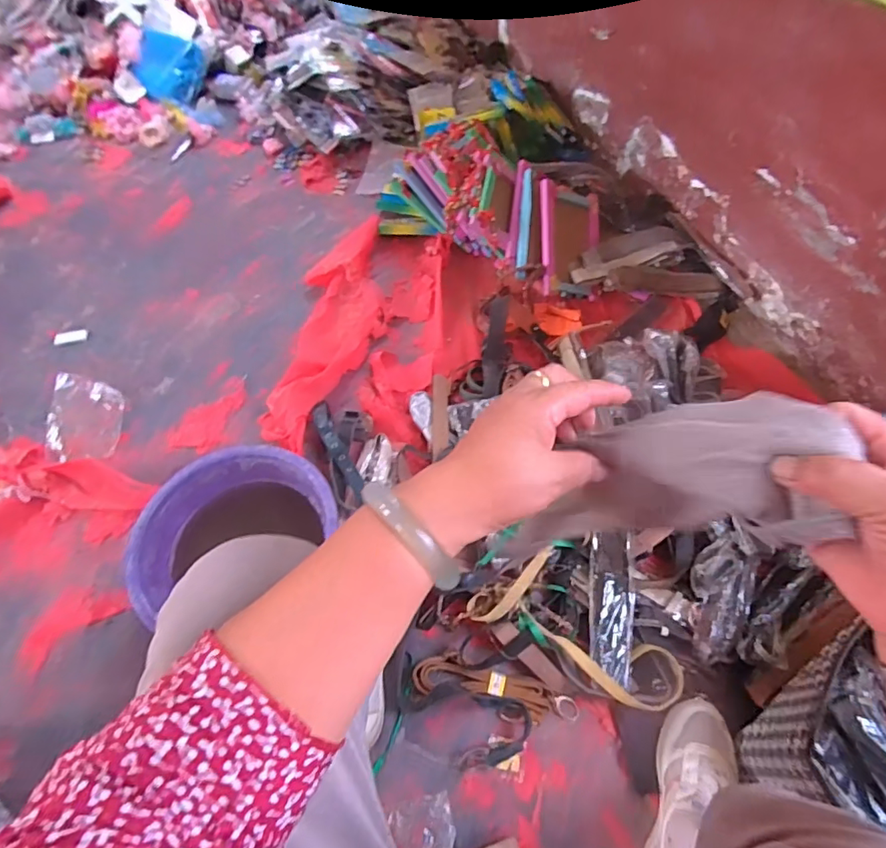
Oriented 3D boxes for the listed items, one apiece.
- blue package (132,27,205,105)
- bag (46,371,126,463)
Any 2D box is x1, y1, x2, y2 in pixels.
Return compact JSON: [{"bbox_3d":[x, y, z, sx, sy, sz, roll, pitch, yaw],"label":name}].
[{"bbox_3d":[-0.766,-0.989,1.442,0.167,0.047,0.207,12,87,-19],"label":"blue package"},{"bbox_3d":[-0.660,-0.012,0.958,0.125,0.014,0.164,1,70,-7],"label":"bag"}]

